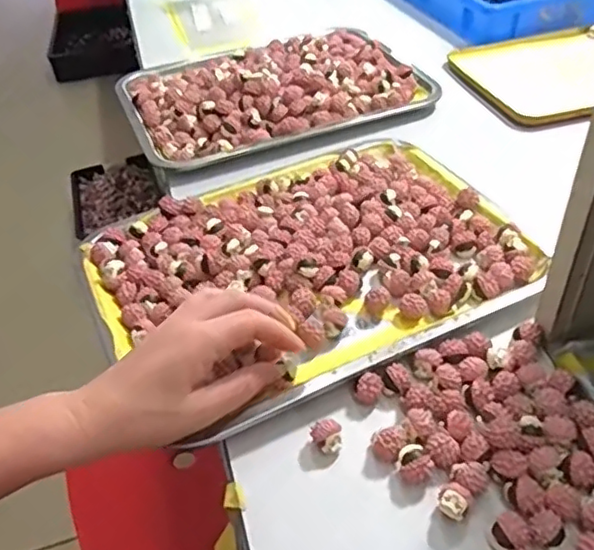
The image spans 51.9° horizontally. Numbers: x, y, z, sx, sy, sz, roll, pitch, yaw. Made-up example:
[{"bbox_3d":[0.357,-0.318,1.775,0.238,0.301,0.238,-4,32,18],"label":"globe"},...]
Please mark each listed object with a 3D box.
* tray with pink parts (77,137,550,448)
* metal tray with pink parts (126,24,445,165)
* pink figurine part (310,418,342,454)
[{"bbox_3d":[0.008,-0.016,0.512,0.340,0.030,0.258,-23,45,-16],"label":"tray with pink parts"},{"bbox_3d":[-0.033,-0.240,0.754,0.350,0.044,0.254,-18,42,-12],"label":"metal tray with pink parts"},{"bbox_3d":[0.019,0.105,0.389,0.019,0.020,0.016,-9,40,-2],"label":"pink figurine part"}]

